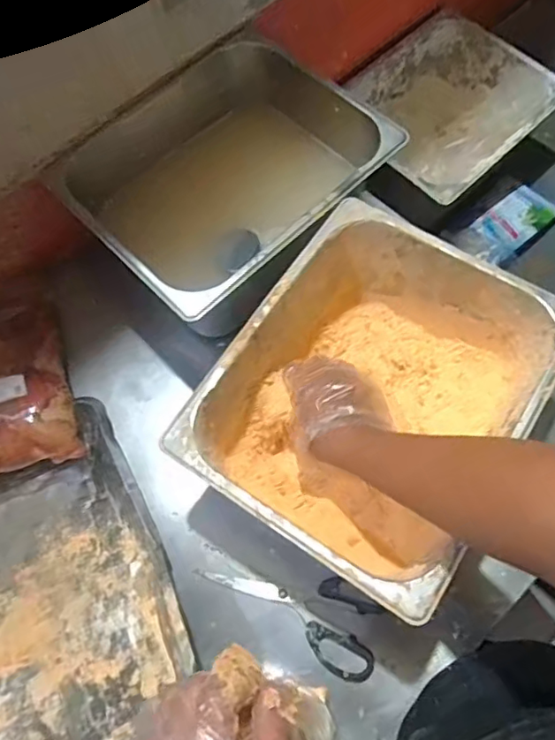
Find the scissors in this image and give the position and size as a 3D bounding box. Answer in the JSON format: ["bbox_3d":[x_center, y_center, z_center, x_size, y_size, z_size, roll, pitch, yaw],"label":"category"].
[{"bbox_3d":[0.019,0.231,0.584,0.187,0.006,0.075,29,70,13],"label":"scissors"}]

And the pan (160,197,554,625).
[{"bbox_3d":[0.092,0.034,0.581,0.261,0.143,0.318,32,71,14],"label":"pan"}]

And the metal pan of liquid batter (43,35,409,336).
[{"bbox_3d":[-0.059,-0.225,0.688,0.337,0.134,0.287,-41,71,-15],"label":"metal pan of liquid batter"}]

